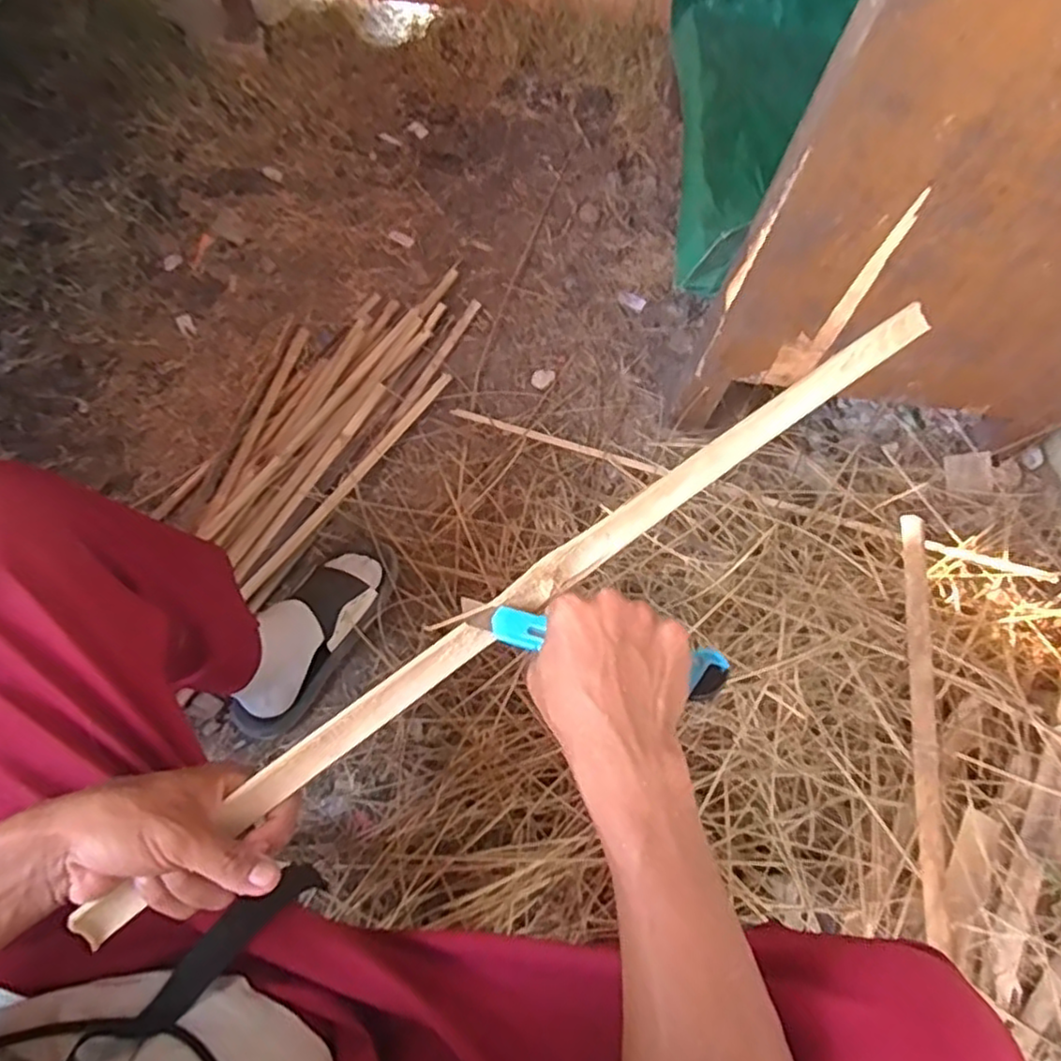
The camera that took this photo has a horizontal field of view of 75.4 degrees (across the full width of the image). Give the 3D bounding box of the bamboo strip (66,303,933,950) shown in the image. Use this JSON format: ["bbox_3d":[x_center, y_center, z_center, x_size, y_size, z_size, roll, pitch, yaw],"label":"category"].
[{"bbox_3d":[0.019,0.030,0.454,0.665,0.016,0.025,-35,71,-11],"label":"bamboo strip"}]

